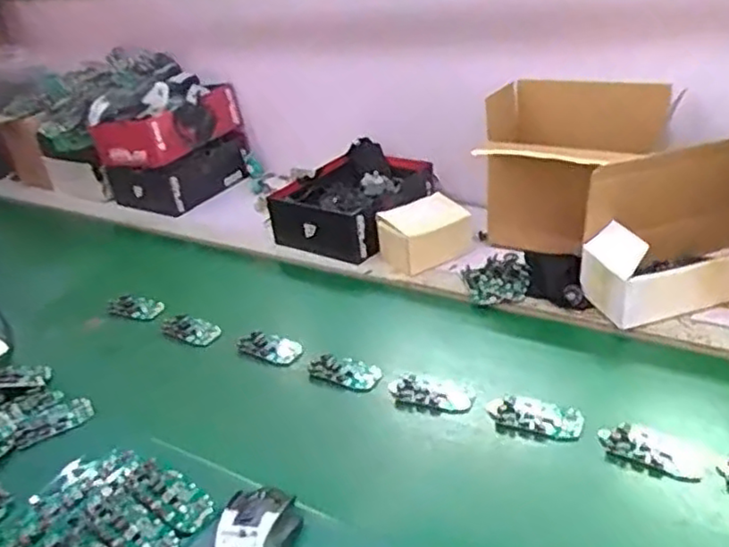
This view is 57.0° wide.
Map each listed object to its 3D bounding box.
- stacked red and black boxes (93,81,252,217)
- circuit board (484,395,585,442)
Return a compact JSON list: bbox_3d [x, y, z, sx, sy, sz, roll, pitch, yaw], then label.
[{"bbox_3d":[-0.402,-0.253,1.437,0.221,0.219,0.232,8,34,25],"label":"stacked red and black boxes"},{"bbox_3d":[0.188,0.161,0.745,0.103,0.016,0.050,7,33,23],"label":"circuit board"}]

